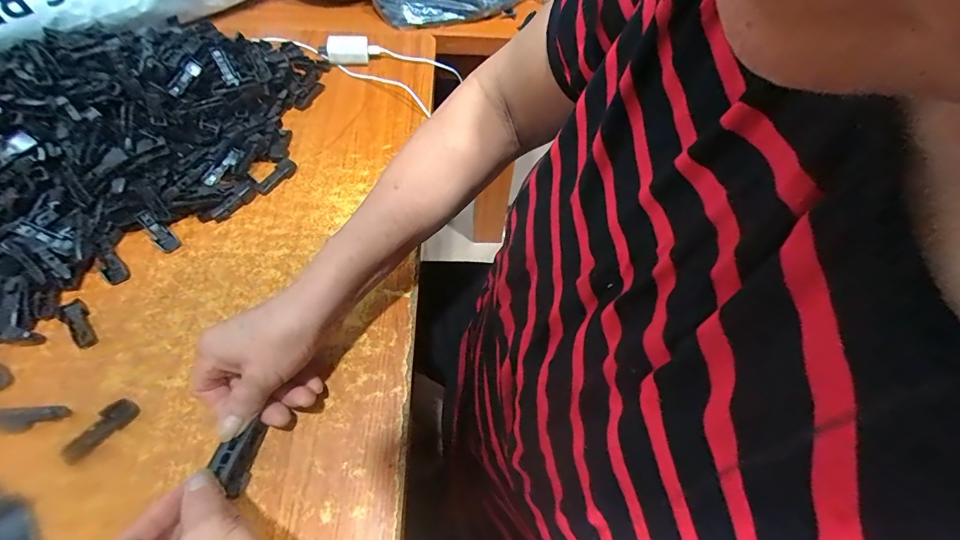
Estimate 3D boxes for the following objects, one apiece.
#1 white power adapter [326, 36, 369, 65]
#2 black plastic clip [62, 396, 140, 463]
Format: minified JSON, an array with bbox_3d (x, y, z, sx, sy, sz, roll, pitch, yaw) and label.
[{"bbox_3d":[-0.183,-0.304,0.574,0.052,0.032,0.028,-2,59,-6],"label":"white power adapter"},{"bbox_3d":[-0.294,0.124,0.319,0.020,0.008,0.052,35,62,16],"label":"black plastic clip"}]

